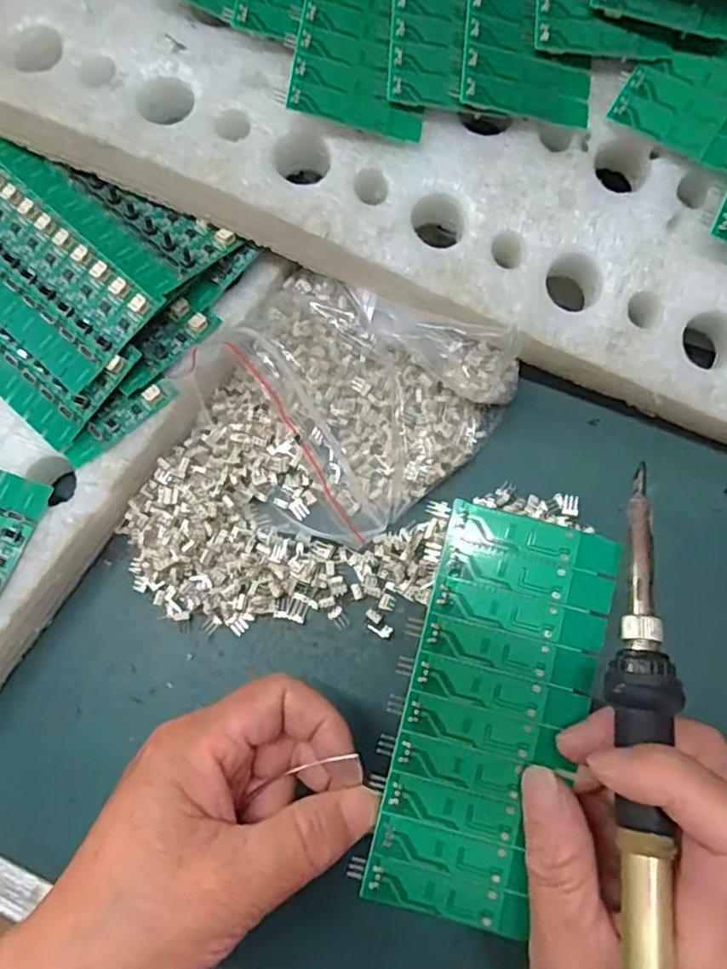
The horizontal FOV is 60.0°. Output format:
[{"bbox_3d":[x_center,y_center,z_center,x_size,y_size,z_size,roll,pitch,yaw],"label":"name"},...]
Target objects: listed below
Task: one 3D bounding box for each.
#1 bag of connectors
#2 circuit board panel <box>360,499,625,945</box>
[{"bbox_3d":[-0.009,-0.050,0.323,0.133,0.046,0.140,43,80,14],"label":"bag of connectors"},{"bbox_3d":[0.044,0.080,0.222,0.061,0.004,0.138,18,83,5],"label":"circuit board panel"}]

